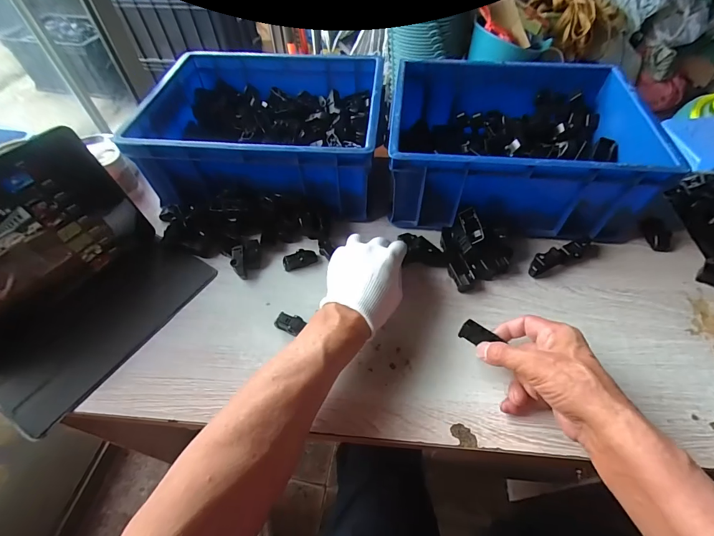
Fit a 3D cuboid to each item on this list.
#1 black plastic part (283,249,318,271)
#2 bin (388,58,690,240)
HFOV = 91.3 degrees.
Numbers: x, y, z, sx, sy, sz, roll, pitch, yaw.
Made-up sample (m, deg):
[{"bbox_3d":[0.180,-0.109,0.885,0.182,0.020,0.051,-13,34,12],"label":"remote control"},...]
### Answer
[{"bbox_3d":[-0.078,-0.013,0.478,0.046,0.015,0.020,-24,57,-15],"label":"black plastic part"},{"bbox_3d":[0.223,-0.184,0.524,0.328,0.126,0.262,7,54,7],"label":"bin"}]

